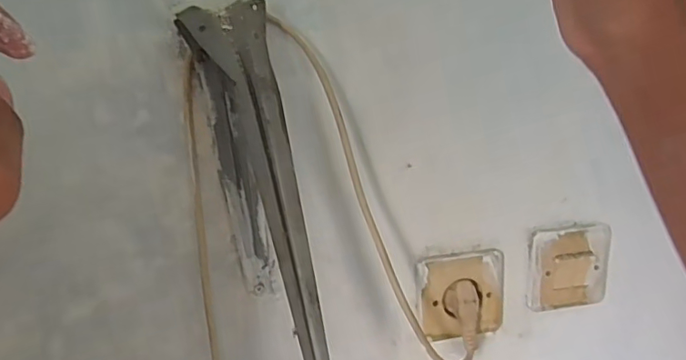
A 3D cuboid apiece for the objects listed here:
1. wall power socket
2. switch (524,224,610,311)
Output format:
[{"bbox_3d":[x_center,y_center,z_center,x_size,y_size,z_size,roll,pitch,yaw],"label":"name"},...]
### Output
[{"bbox_3d":[0.109,0.106,0.479,0.081,0.075,0.023,-5,13,-6],"label":"wall power socket"},{"bbox_3d":[0.217,0.083,0.501,0.082,0.078,0.013,-6,13,-13],"label":"switch"}]

